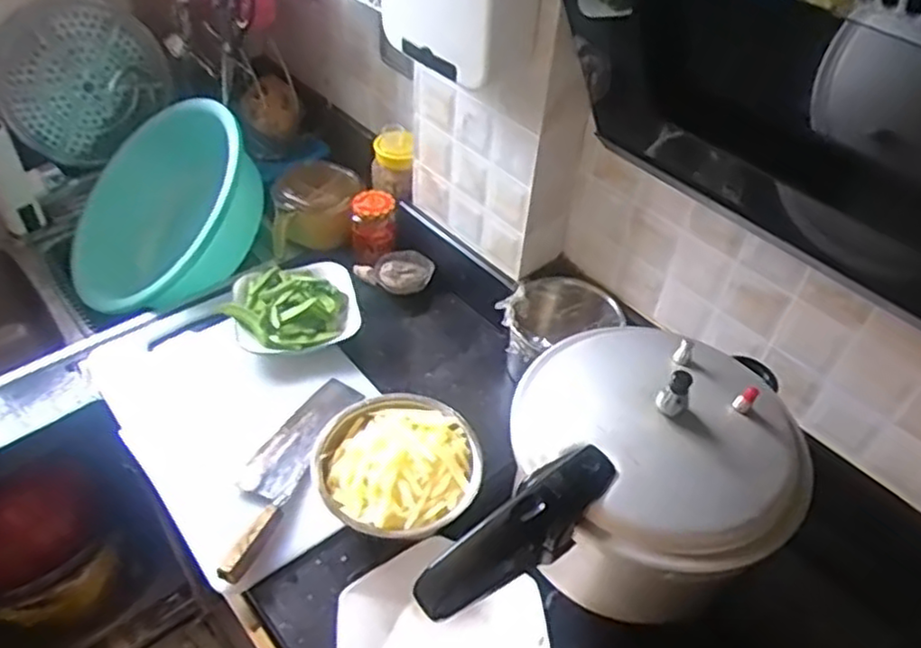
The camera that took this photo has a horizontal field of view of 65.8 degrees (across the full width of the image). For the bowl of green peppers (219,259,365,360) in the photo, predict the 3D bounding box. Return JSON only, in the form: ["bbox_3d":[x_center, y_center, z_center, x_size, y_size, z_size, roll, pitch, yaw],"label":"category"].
[{"bbox_3d":[-0.245,-0.030,1.040,0.183,0.056,0.169,-9,46,-14],"label":"bowl of green peppers"}]

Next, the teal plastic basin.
[{"bbox_3d":[-0.469,-0.182,1.202,0.390,0.164,0.388,-15,63,31],"label":"teal plastic basin"}]

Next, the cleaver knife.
[{"bbox_3d":[-0.216,0.168,0.869,0.074,0.029,0.302,17,46,12],"label":"cleaver knife"}]

